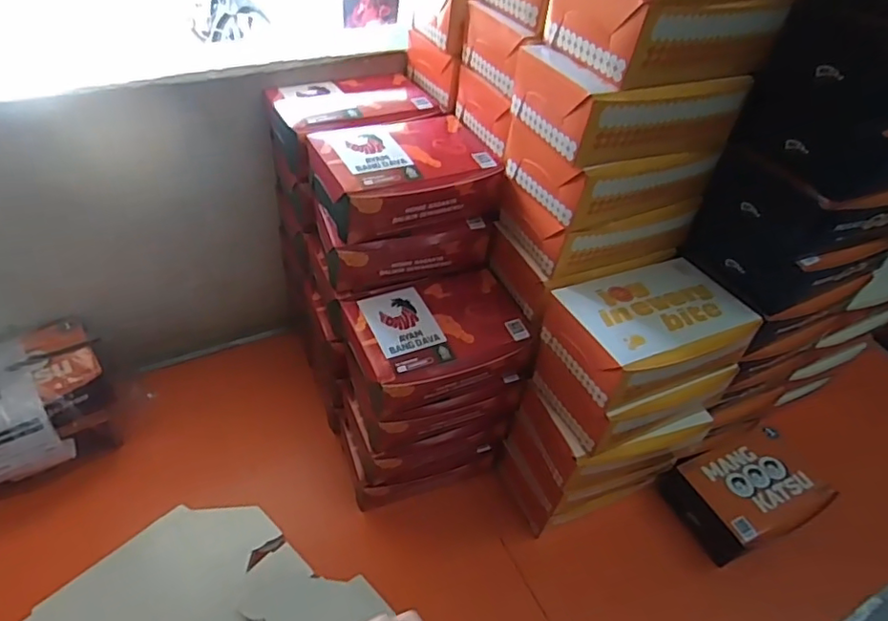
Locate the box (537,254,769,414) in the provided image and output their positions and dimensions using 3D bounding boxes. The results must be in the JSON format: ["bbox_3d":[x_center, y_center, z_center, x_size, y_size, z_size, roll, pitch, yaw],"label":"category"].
[{"bbox_3d":[0.198,0.019,0.566,0.173,0.071,0.114,-17,50,-22],"label":"box"}]

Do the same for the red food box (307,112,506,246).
[{"bbox_3d":[-0.043,-0.143,0.604,0.181,0.065,0.131,-15,49,-21],"label":"red food box"}]

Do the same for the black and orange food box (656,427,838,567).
[{"bbox_3d":[0.379,0.228,0.722,0.170,0.063,0.115,-14,48,-20],"label":"black and orange food box"}]

